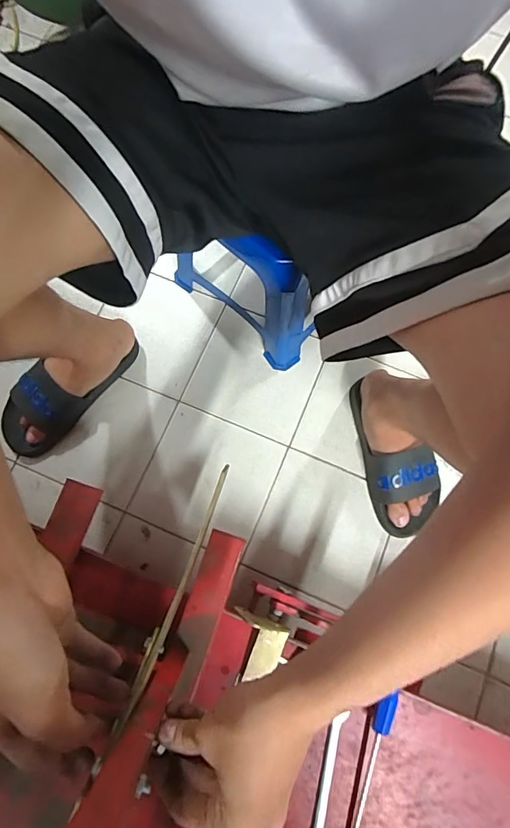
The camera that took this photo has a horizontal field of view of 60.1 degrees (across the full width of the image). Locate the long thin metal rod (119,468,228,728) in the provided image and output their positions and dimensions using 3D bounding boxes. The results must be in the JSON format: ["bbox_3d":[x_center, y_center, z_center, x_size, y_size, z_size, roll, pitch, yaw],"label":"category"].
[{"bbox_3d":[-0.063,0.143,0.387,0.011,0.023,0.230,17,44,4],"label":"long thin metal rod"}]

